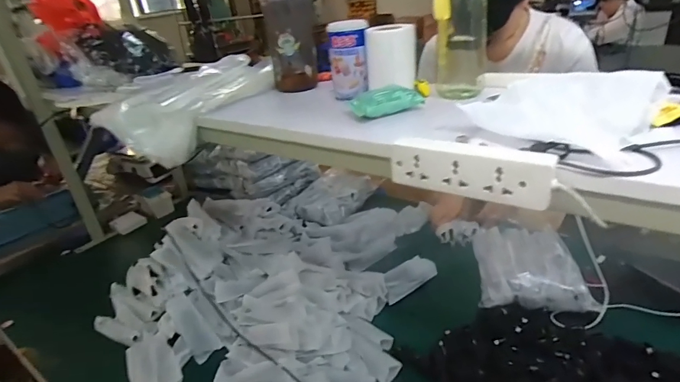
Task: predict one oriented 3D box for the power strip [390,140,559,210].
[{"bbox_3d":[0.136,-0.024,0.433,0.169,0.048,0.031,13,33,33],"label":"power strip"}]

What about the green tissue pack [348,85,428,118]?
[{"bbox_3d":[0.069,-0.136,0.596,0.103,0.031,0.053,-12,28,-11],"label":"green tissue pack"}]

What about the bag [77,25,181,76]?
[{"bbox_3d":[-0.535,-0.358,1.040,0.143,0.119,0.211,16,34,36],"label":"bag"}]

